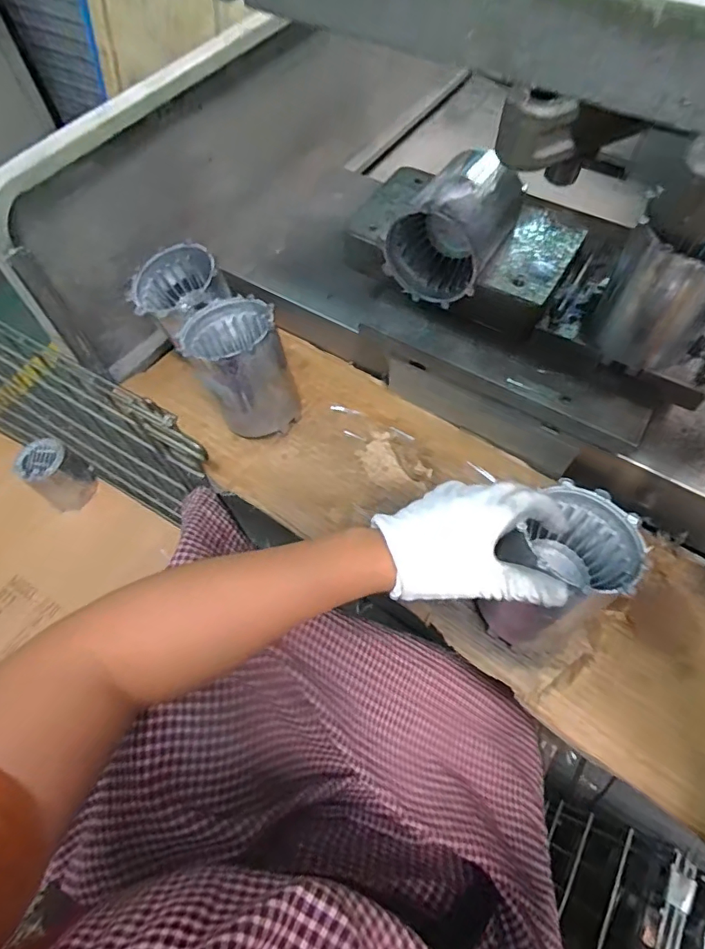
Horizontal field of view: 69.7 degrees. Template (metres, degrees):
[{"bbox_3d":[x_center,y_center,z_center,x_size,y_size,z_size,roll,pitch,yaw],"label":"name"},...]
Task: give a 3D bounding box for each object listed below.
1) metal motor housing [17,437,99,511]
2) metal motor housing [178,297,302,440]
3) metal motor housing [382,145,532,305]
[{"bbox_3d":[-0.548,-0.002,0.945,0.100,0.117,0.093,38,69,20],"label":"metal motor housing"},{"bbox_3d":[-0.116,-0.109,0.535,0.086,0.118,0.108,-26,64,-11],"label":"metal motor housing"},{"bbox_3d":[0.098,-0.240,0.479,0.095,0.099,0.116,26,66,15],"label":"metal motor housing"}]

